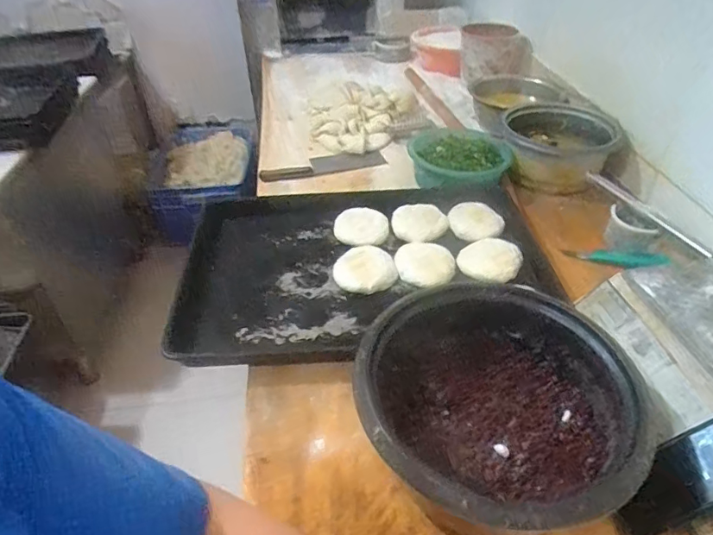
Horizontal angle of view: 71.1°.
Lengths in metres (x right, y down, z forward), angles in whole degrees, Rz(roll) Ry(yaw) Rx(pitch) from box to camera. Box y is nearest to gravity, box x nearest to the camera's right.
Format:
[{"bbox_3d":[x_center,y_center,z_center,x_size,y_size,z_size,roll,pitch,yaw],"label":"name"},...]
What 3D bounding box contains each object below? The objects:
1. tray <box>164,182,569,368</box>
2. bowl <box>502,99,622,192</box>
[{"bbox_3d":[0.013,-0.008,0.855,0.604,0.065,0.429,-6,39,1],"label":"tray"},{"bbox_3d":[0.425,-0.245,1.052,0.217,0.086,0.258,4,40,6],"label":"bowl"}]

